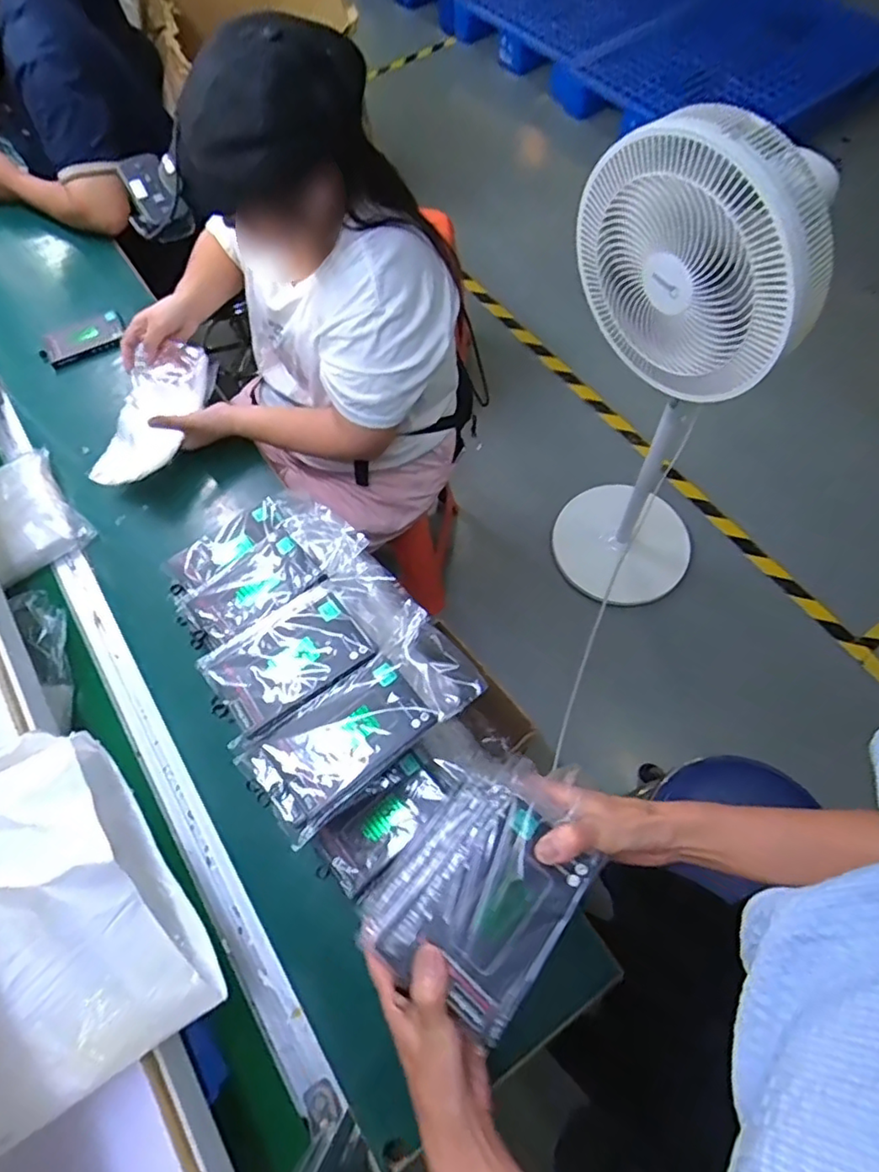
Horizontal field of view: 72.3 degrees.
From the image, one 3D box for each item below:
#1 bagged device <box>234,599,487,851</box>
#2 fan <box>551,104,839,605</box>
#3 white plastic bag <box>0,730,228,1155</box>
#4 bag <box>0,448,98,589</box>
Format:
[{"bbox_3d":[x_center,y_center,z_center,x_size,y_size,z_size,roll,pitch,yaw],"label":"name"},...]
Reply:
[{"bbox_3d":[-0.071,0.118,0.544,0.211,0.023,0.100,-38,69,-14],"label":"bagged device"},{"bbox_3d":[0.467,-0.348,1.188,0.396,1.105,0.374,-41,70,-15],"label":"fan"},{"bbox_3d":[-0.267,0.222,0.420,0.133,0.139,0.231,-28,68,-11],"label":"white plastic bag"},{"bbox_3d":[-0.614,-0.106,0.895,0.134,0.052,0.189,-36,69,-14],"label":"bag"}]

